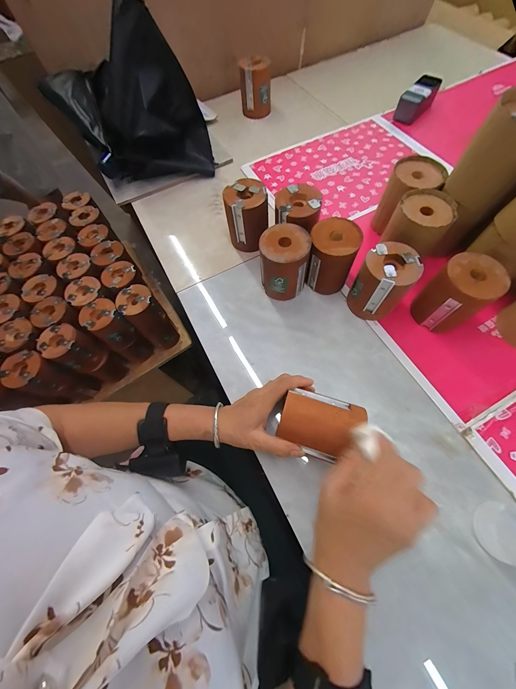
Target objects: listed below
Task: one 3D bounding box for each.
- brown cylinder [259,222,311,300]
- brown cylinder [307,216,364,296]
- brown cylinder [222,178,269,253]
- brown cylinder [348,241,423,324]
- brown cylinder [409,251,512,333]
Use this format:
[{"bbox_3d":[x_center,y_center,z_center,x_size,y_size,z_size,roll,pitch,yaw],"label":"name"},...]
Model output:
[{"bbox_3d":[0.043,-0.135,0.433,0.074,0.105,0.076,-1,66,2],"label":"brown cylinder"},{"bbox_3d":[0.123,-0.144,0.432,0.072,0.106,0.070,13,67,9],"label":"brown cylinder"},{"bbox_3d":[-0.022,-0.241,0.480,0.077,0.101,0.074,-11,66,-2],"label":"brown cylinder"},{"bbox_3d":[0.197,-0.097,0.408,0.076,0.104,0.080,40,73,18],"label":"brown cylinder"},{"bbox_3d":[0.299,-0.072,0.390,0.078,0.106,0.078,42,74,18],"label":"brown cylinder"}]

